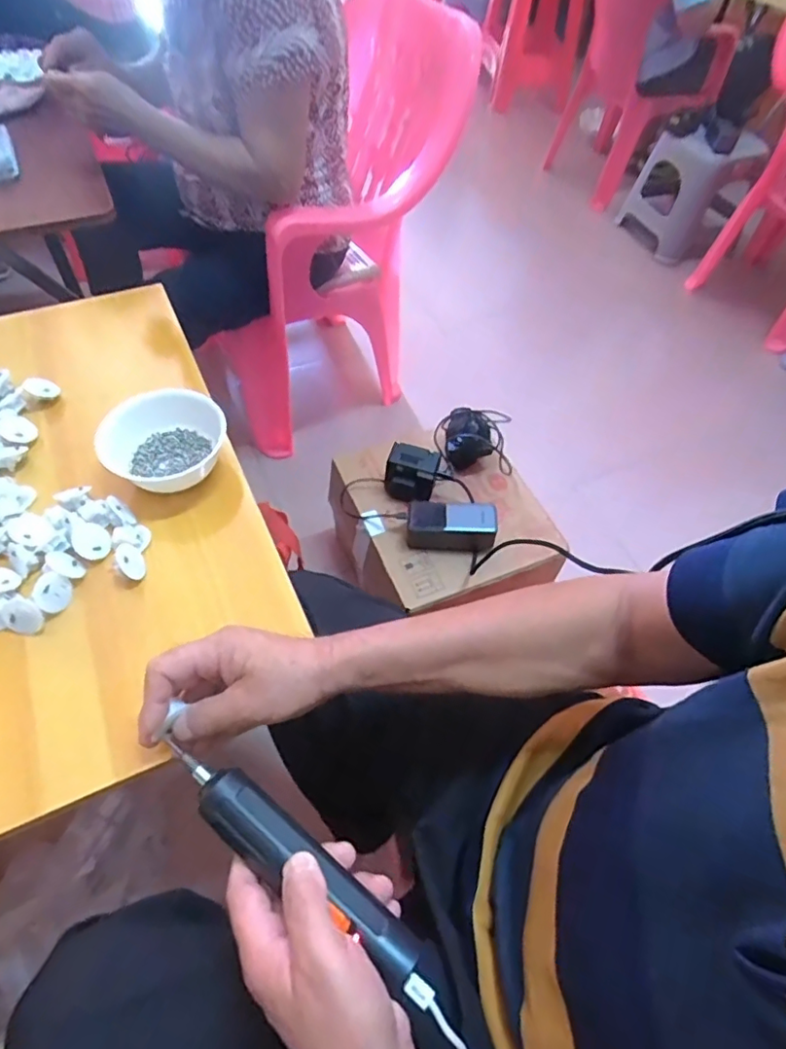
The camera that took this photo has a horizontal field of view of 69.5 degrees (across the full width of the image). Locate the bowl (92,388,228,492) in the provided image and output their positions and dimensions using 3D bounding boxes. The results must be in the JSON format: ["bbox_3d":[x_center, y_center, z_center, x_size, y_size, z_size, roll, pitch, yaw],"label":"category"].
[{"bbox_3d":[-0.226,-0.084,0.557,0.101,0.049,0.102,2,55,-2],"label":"bowl"}]

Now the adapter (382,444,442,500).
[{"bbox_3d":[0.029,-0.079,0.880,0.074,0.070,0.053,19,56,10],"label":"adapter"}]

